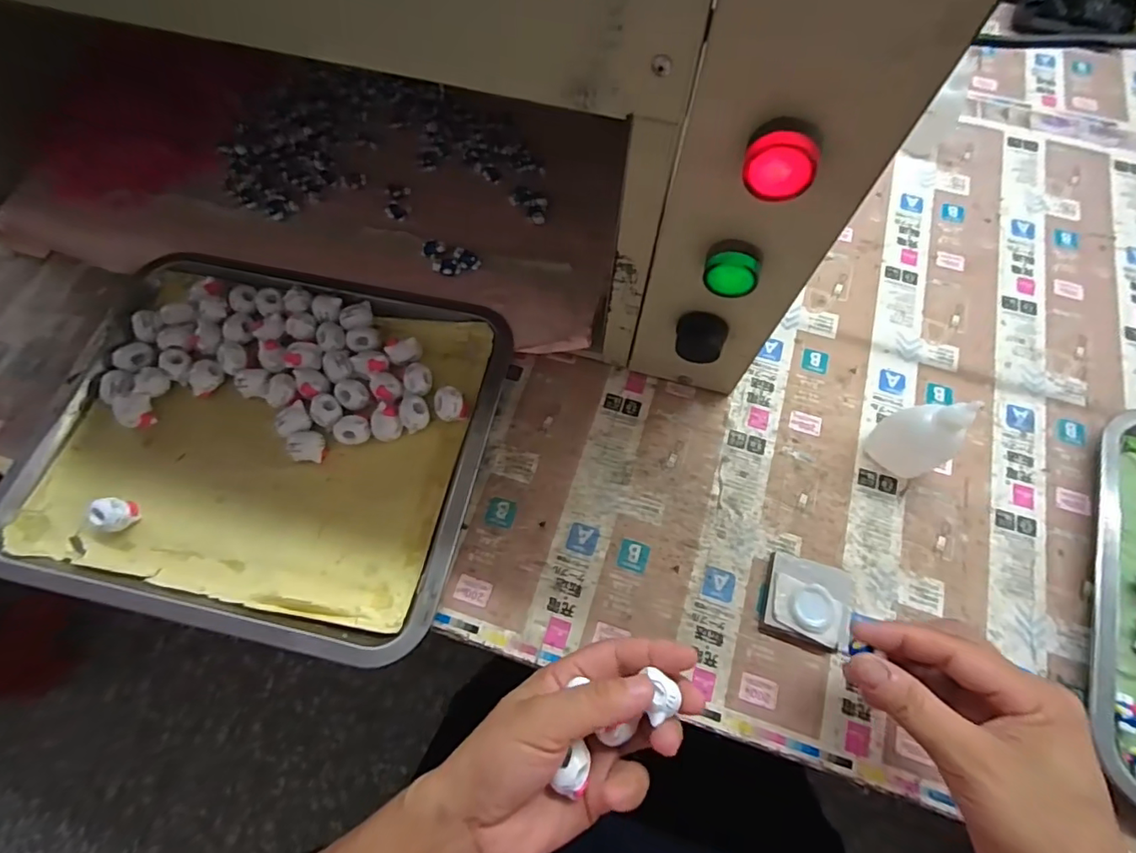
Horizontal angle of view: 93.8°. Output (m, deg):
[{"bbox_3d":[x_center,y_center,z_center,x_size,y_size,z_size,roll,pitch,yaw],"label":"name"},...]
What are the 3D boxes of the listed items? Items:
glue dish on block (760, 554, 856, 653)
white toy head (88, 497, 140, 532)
[{"bbox_3d":[0.156,0.114,0.345,0.054,0.017,0.054,15,70,6],"label":"glue dish on block"},{"bbox_3d":[-0.306,0.060,0.359,0.019,0.026,0.021,7,72,2],"label":"white toy head"}]

